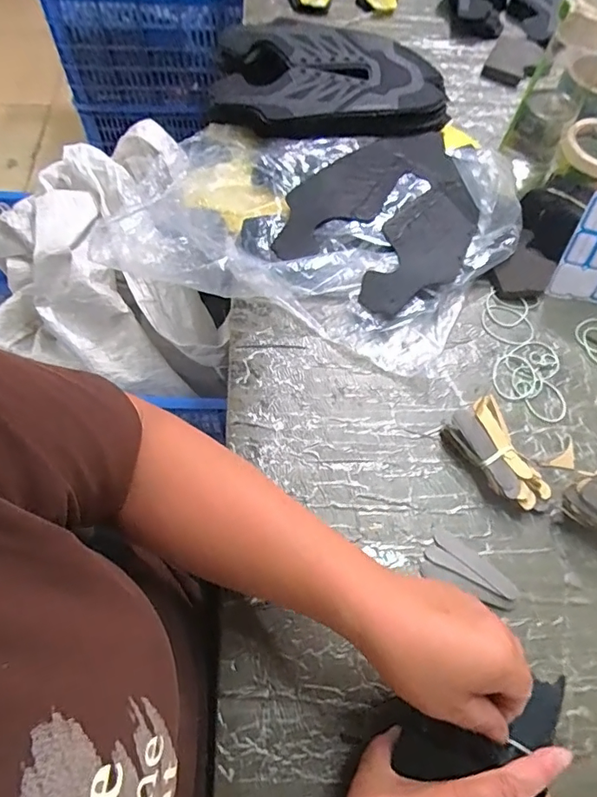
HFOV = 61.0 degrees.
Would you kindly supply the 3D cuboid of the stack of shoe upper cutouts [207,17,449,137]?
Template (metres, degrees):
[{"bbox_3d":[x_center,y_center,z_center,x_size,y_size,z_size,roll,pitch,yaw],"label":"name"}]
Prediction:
[{"bbox_3d":[0.044,-0.437,0.696,0.319,0.049,0.218,0,62,-3],"label":"stack of shoe upper cutouts"}]

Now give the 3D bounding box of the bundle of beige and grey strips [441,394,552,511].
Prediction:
[{"bbox_3d":[0.187,0.055,0.475,0.046,0.039,0.103,-27,66,-17],"label":"bundle of beige and grey strips"}]

